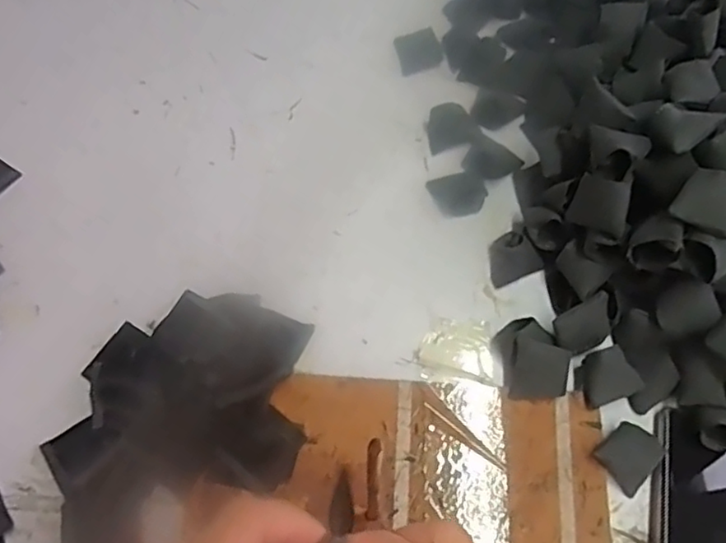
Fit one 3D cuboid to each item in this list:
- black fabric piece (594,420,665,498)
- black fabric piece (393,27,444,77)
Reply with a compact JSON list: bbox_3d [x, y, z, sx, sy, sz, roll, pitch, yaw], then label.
[{"bbox_3d":[0.179,0.120,0.413,0.040,0.007,0.036,-39,71,-17],"label":"black fabric piece"},{"bbox_3d":[0.050,-0.195,0.556,0.037,0.004,0.041,-15,71,5],"label":"black fabric piece"}]

